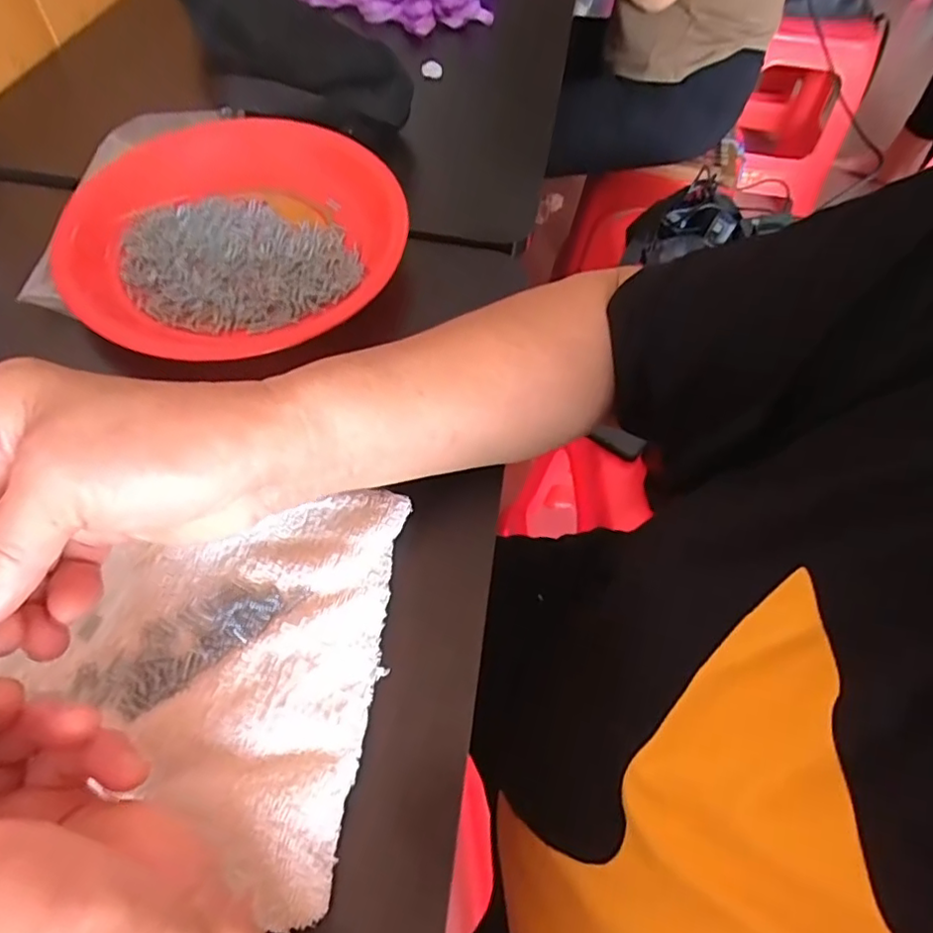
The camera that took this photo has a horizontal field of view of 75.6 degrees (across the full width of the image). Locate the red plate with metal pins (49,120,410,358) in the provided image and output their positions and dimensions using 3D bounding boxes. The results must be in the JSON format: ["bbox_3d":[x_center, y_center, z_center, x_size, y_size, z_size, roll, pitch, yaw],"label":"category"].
[{"bbox_3d":[-0.159,-0.161,0.416,0.221,0.040,0.188,-36,66,-24],"label":"red plate with metal pins"}]

